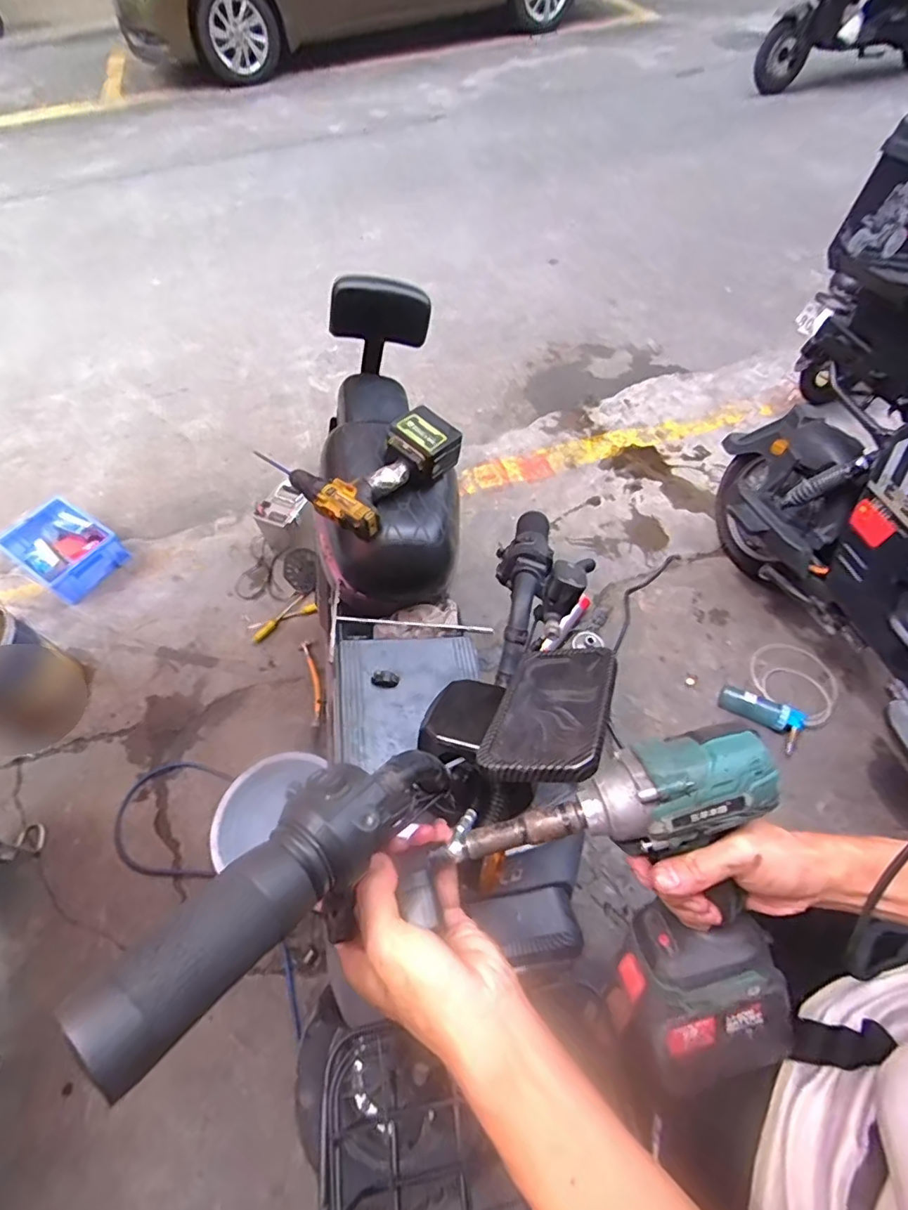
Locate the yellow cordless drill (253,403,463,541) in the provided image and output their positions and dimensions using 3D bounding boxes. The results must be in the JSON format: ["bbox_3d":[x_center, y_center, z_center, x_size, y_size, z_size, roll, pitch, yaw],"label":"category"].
[{"bbox_3d":[-0.149,-0.262,0.975,0.230,0.074,0.281,36,66,23],"label":"yellow cordless drill"}]

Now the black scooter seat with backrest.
[{"bbox_3d":[-0.134,-0.357,1.102,0.232,0.233,0.686,-7,57,0],"label":"black scooter seat with backrest"}]

